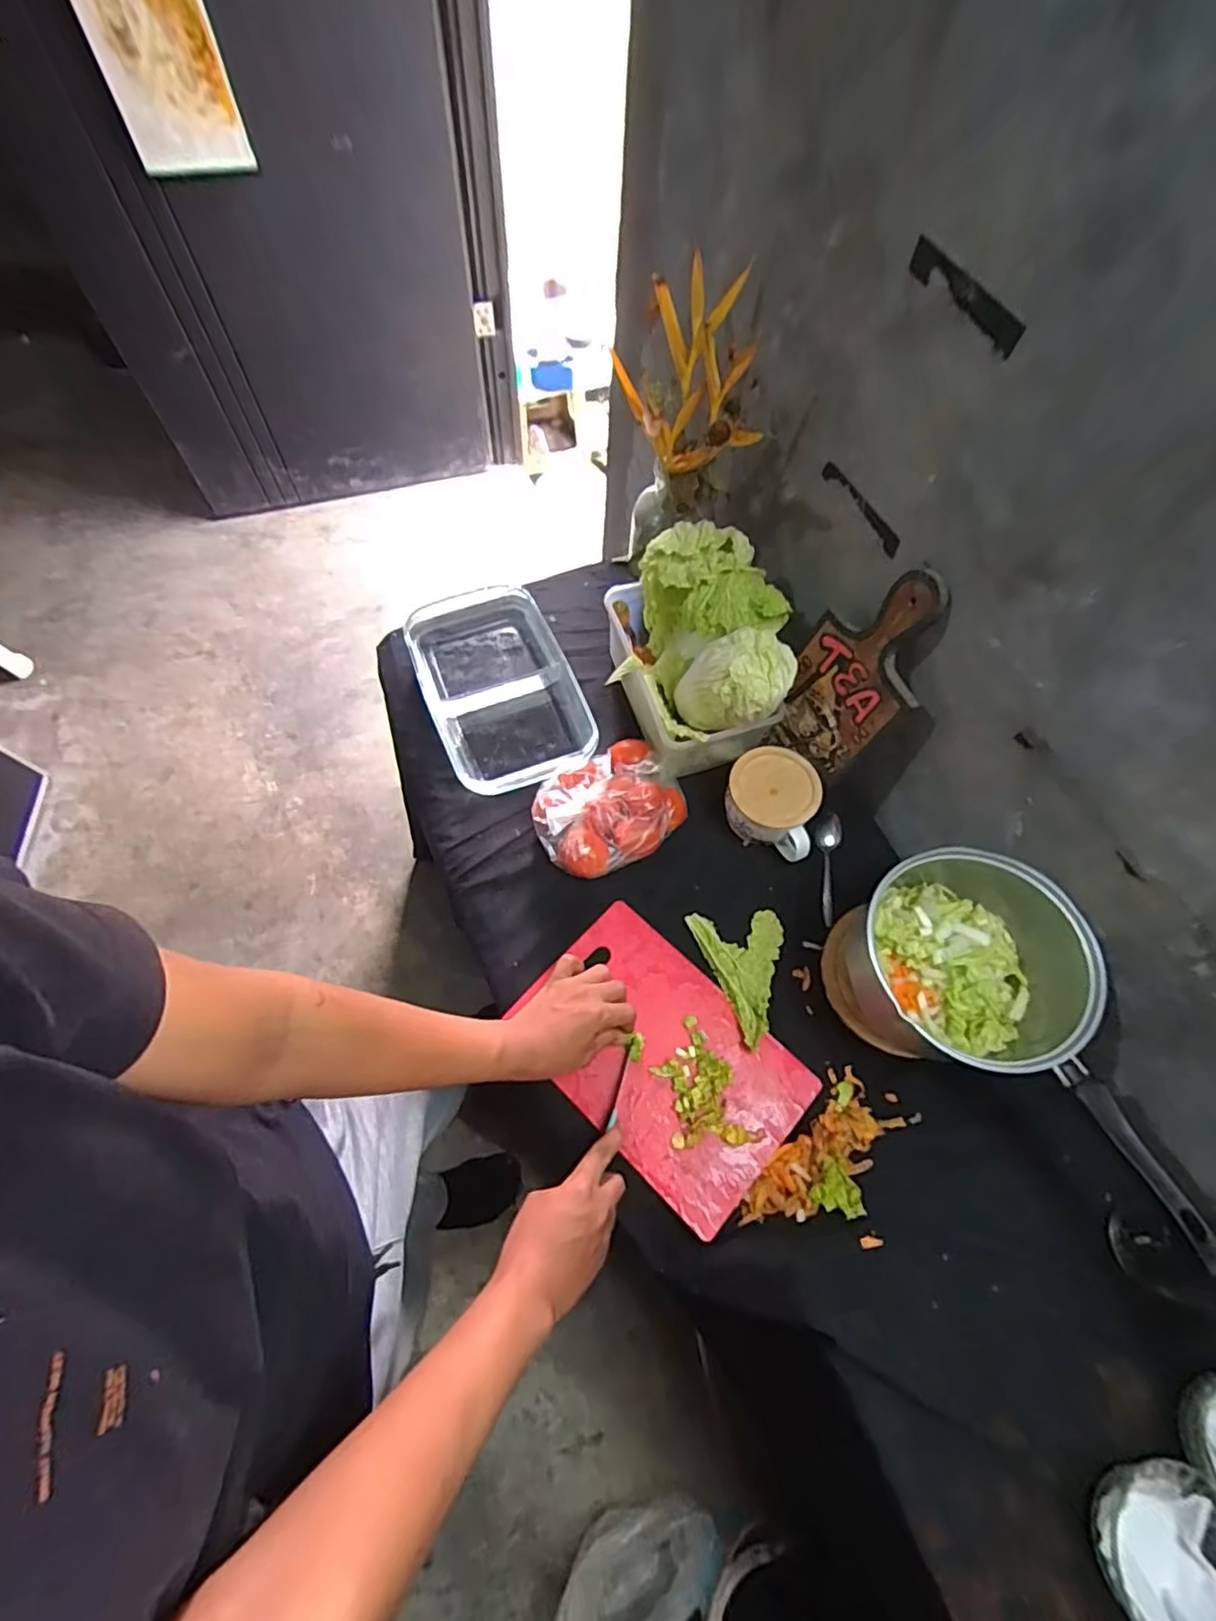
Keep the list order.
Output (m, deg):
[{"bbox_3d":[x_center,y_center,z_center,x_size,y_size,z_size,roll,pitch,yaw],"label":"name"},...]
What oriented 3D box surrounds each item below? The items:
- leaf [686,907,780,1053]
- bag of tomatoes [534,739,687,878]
[{"bbox_3d":[0.159,0.165,0.686,0.096,0.015,0.142,-20,67,-12],"label":"leaf"},{"bbox_3d":[0.001,-0.004,0.725,0.167,0.071,0.131,-37,72,-18],"label":"bag of tomatoes"}]

